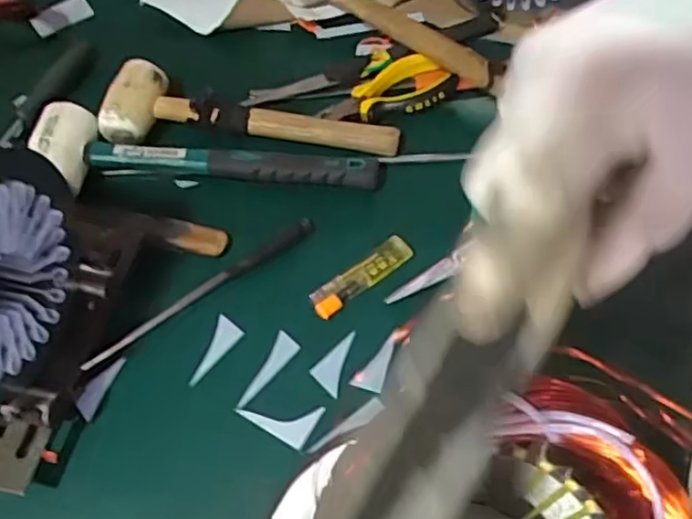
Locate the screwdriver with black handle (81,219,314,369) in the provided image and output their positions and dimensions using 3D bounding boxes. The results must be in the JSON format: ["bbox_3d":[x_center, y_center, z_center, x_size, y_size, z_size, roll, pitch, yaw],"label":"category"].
[{"bbox_3d":[-0.111,0.022,0.501,0.197,0.008,0.013,-32,64,-15],"label":"screwdriver with black handle"}]

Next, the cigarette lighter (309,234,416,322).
[{"bbox_3d":[0.012,0.012,0.500,0.088,0.010,0.024,-36,65,-17],"label":"cigarette lighter"}]

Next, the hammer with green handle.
[{"bbox_3d":[-0.114,-0.091,0.546,0.283,0.046,0.078,-1,60,2],"label":"hammer with green handle"}]

